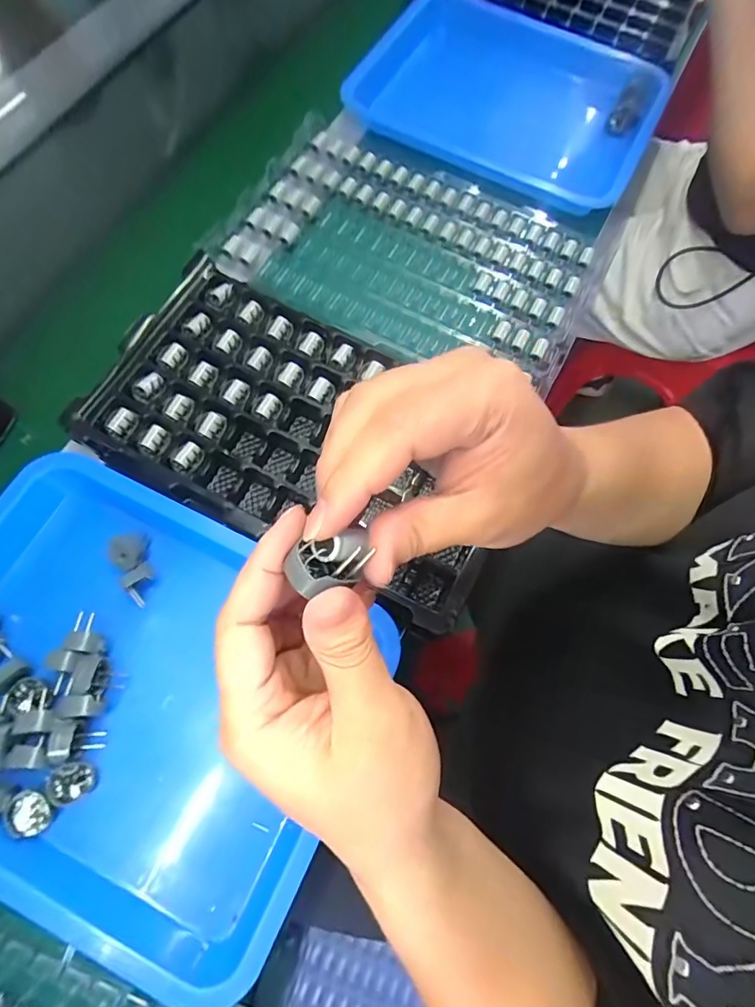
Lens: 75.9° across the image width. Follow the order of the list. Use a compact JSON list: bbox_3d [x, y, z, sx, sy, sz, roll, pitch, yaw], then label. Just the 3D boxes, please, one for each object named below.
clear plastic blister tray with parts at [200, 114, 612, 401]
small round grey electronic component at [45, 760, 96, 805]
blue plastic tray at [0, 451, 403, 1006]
[{"bbox_3d":[0.034,-0.252,0.490,0.353,0.029,0.222,26,73,8],"label":"clear plastic blister tray with parts"},{"bbox_3d":[-0.213,0.192,0.334,0.028,0.012,0.025,-23,73,-8],"label":"small round grey electronic component"},{"bbox_3d":[-0.183,0.135,0.355,0.342,0.053,0.265,25,73,8],"label":"blue plastic tray"}]

